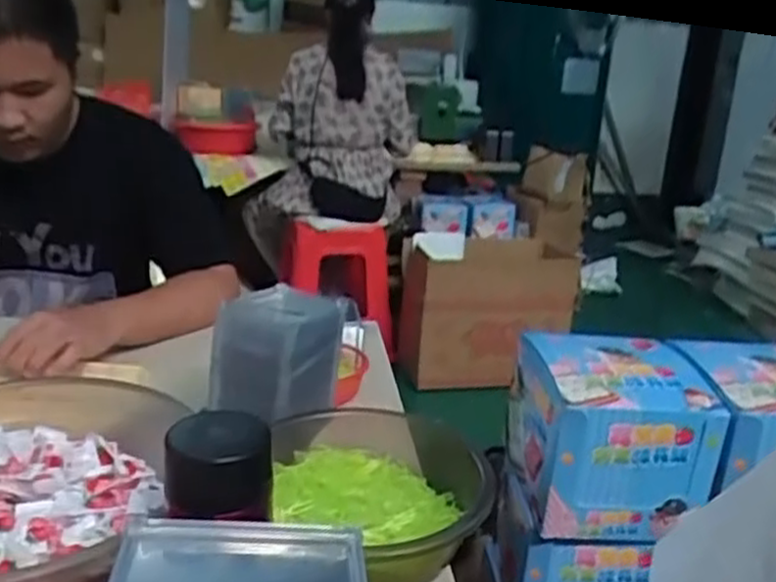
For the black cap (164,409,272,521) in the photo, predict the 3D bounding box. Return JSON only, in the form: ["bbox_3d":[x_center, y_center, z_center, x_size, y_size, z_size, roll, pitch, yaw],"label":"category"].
[{"bbox_3d":[-0.108,0.114,0.499,0.066,0.047,0.071,5,18,-2],"label":"black cap"}]

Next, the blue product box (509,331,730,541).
[{"bbox_3d":[0.202,0.129,0.726,0.148,0.126,0.150,3,18,-8],"label":"blue product box"}]

